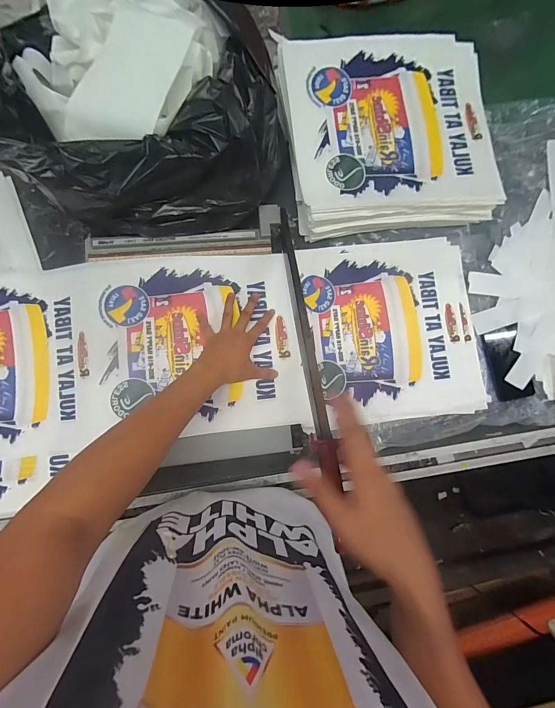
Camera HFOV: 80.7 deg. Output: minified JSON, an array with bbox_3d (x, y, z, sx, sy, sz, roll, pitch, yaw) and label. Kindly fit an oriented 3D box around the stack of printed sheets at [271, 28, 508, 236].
[{"bbox_3d":[0.215,-0.428,0.647,0.407,0.078,0.368,-7,86,-8],"label":"stack of printed sheets"}]

